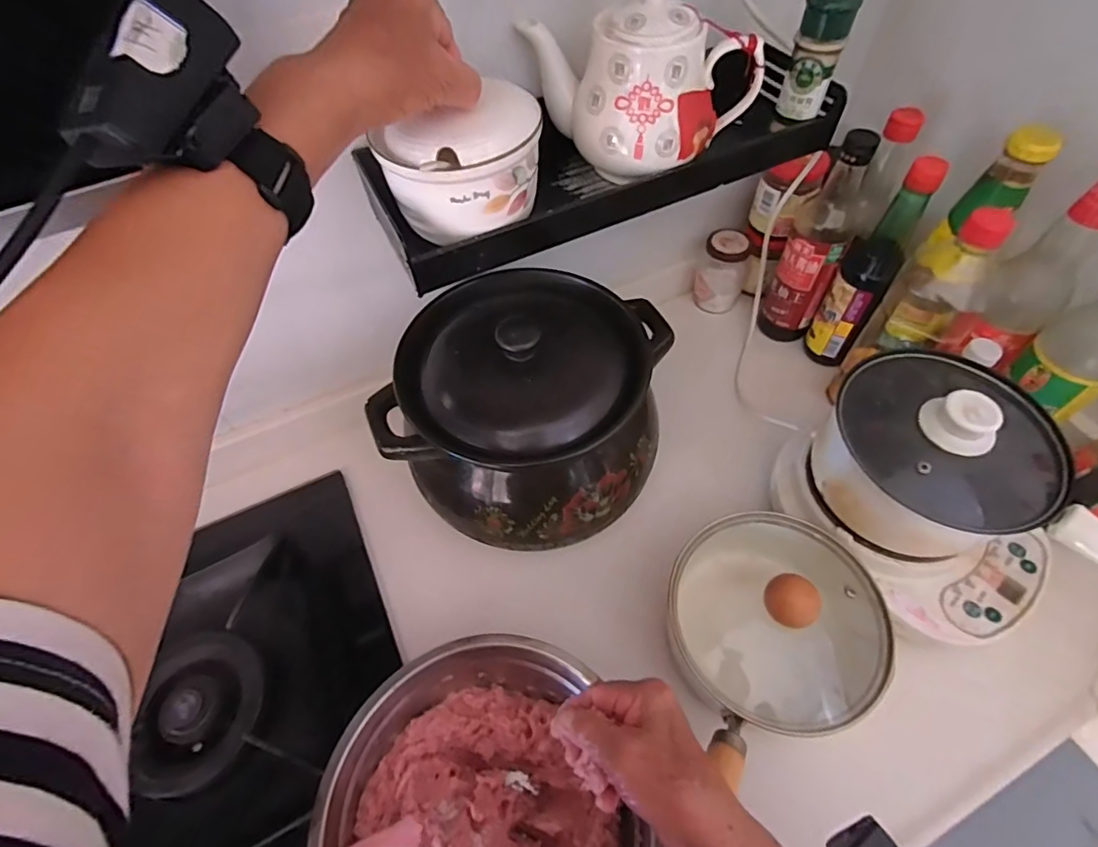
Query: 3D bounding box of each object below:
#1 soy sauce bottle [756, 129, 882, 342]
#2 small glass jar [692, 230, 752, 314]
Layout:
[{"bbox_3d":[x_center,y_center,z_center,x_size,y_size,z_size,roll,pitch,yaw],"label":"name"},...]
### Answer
[{"bbox_3d":[0.299,-0.198,0.594,0.061,0.237,0.063,20,62,15],"label":"soy sauce bottle"},{"bbox_3d":[0.223,-0.195,0.686,0.061,0.092,0.052,16,61,13],"label":"small glass jar"}]

